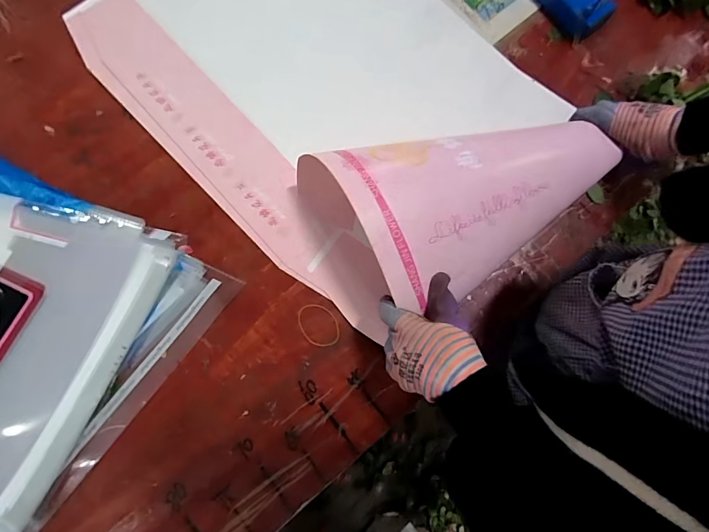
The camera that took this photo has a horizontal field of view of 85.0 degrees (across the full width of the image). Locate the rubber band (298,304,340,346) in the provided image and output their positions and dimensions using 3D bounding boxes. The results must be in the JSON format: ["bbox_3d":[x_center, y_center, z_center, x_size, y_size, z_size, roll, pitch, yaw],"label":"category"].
[{"bbox_3d":[-0.046,0.075,0.495,0.046,0.004,0.059,-23,80,-6],"label":"rubber band"}]

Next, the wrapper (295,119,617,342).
[{"bbox_3d":[0.149,-0.083,0.472,0.416,0.126,0.198,-26,78,-7],"label":"wrapper"}]

